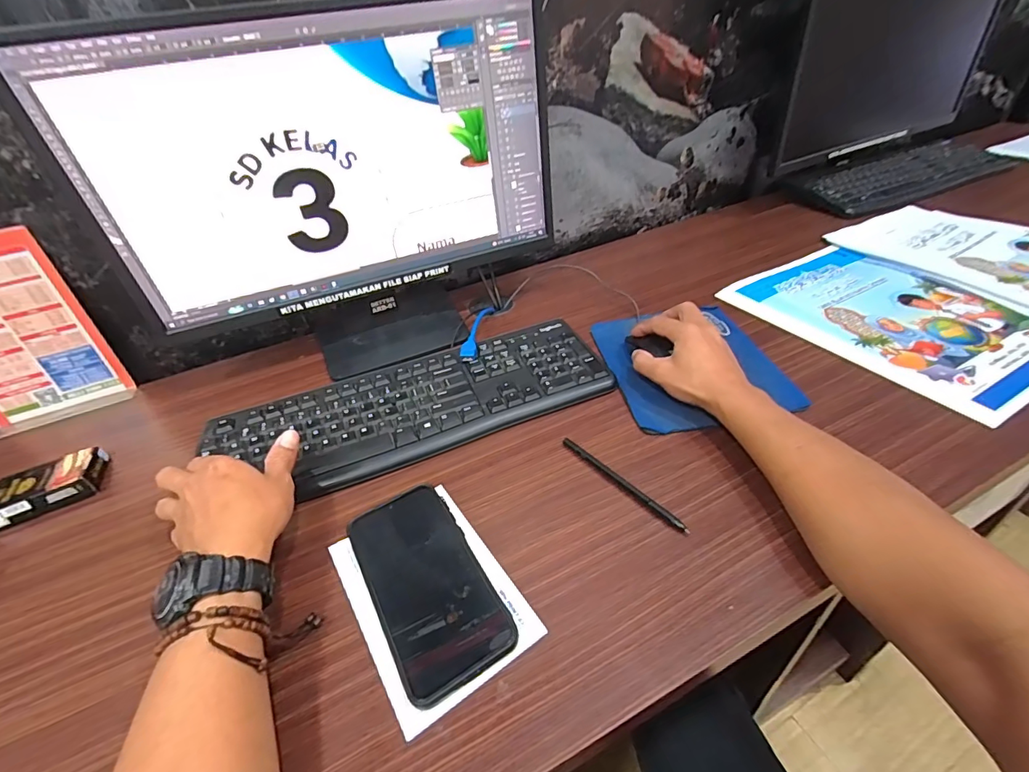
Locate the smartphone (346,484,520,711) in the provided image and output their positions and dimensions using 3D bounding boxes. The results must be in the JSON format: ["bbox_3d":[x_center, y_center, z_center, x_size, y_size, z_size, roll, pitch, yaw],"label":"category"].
[{"bbox_3d":[-0.069,0.146,0.353,0.080,0.018,0.160,-24,42,-21],"label":"smartphone"}]

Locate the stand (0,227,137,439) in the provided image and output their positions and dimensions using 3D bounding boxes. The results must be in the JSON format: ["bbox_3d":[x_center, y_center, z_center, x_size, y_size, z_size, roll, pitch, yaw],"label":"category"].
[{"bbox_3d":[-0.582,-0.055,0.534,0.150,0.207,0.046,-22,41,-18],"label":"stand"}]

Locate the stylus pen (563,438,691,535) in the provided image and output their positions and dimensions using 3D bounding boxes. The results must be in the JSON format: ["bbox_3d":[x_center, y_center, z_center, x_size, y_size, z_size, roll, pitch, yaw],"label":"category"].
[{"bbox_3d":[0.093,0.085,0.410,0.006,0.009,0.139,-30,44,-27],"label":"stylus pen"}]

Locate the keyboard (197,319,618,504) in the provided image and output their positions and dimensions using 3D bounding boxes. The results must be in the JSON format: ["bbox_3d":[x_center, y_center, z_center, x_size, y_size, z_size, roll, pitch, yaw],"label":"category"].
[{"bbox_3d":[-0.109,0.022,0.508,0.417,0.021,0.158,-15,39,-10],"label":"keyboard"}]

